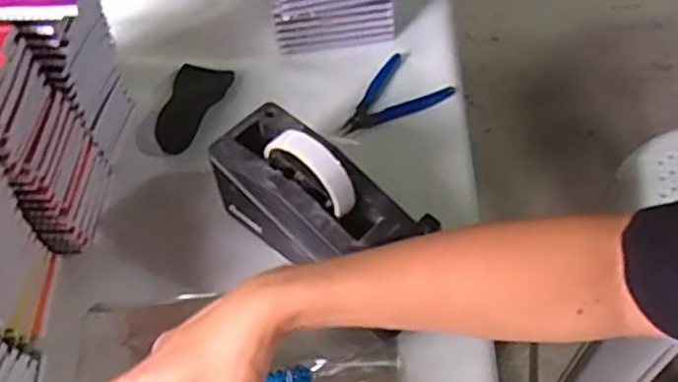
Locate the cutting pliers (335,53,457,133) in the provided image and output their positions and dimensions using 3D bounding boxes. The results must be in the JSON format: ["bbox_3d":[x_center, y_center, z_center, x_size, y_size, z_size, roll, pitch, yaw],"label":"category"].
[{"bbox_3d":[0.047,-0.094,0.687,0.121,0.009,0.083,-35,59,-23],"label":"cutting pliers"}]

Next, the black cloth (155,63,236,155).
[{"bbox_3d":[-0.157,-0.088,0.700,0.058,0.015,0.114,11,53,11],"label":"black cloth"}]

